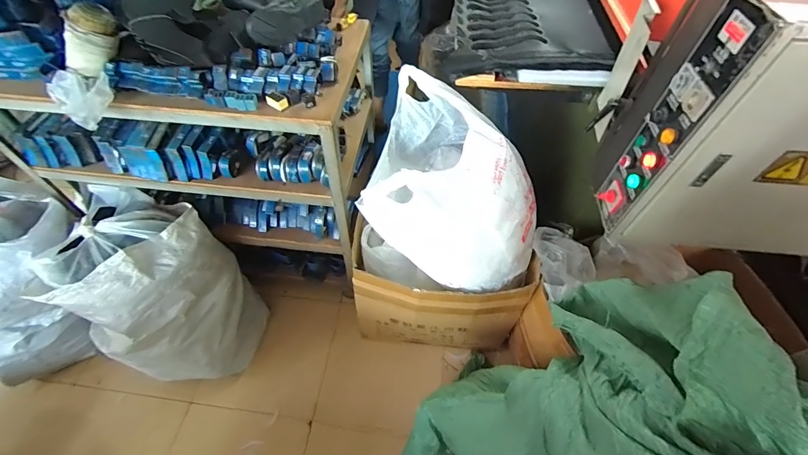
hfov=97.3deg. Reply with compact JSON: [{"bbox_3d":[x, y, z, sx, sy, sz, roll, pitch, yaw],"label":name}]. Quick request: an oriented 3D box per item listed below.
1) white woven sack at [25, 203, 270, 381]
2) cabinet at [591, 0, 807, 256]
[{"bbox_3d":[-0.809,0.269,1.285,0.426,0.546,0.498,17,57,12],"label":"white woven sack"},{"bbox_3d":[0.754,-0.185,0.725,0.508,0.528,0.267,8,55,7],"label":"cabinet"}]

